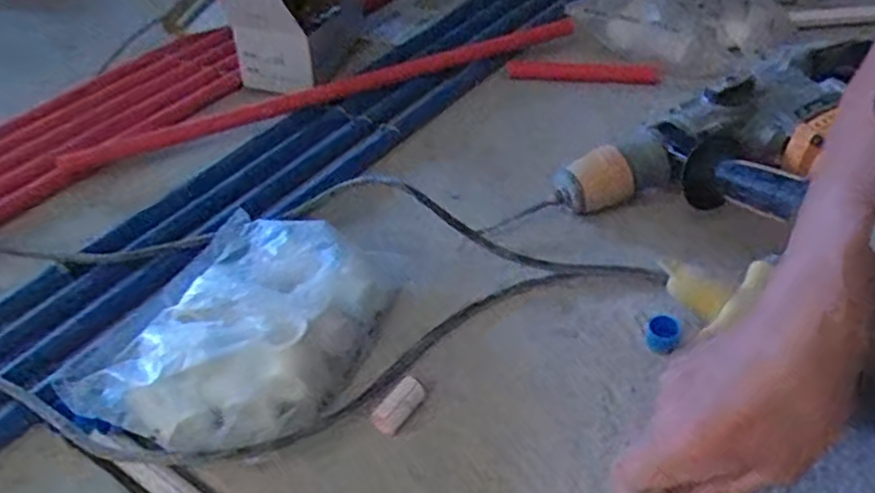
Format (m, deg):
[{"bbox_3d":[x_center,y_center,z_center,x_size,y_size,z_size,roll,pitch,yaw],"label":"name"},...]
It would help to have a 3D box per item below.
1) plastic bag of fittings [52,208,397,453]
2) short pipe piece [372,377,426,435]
[{"bbox_3d":[-0.146,0.060,0.532,0.175,0.049,0.214,15,45,21],"label":"plastic bag of fittings"},{"bbox_3d":[-0.028,0.112,0.492,0.020,0.016,0.042,27,51,31],"label":"short pipe piece"}]

